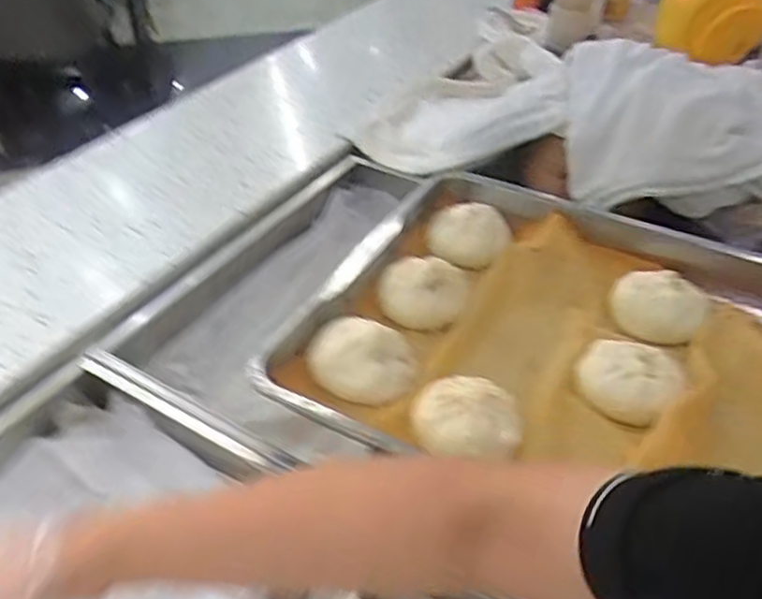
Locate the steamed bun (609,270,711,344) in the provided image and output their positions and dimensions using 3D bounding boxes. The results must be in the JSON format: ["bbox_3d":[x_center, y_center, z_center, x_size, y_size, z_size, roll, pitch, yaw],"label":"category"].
[{"bbox_3d":[0.274,0.005,0.714,0.084,0.035,0.084,0,40,0],"label":"steamed bun"}]

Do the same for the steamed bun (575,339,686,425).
[{"bbox_3d":[0.218,0.068,0.632,0.086,0.032,0.073,3,40,3],"label":"steamed bun"}]

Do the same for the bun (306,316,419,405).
[{"bbox_3d":[-0.015,0.052,0.645,0.096,0.046,0.065,12,41,14],"label":"bun"}]

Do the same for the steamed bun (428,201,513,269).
[{"bbox_3d":[0.099,-0.077,0.803,0.089,0.043,0.074,7,40,8],"label":"steamed bun"}]

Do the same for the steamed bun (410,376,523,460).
[{"bbox_3d":[0.071,0.095,0.597,0.087,0.031,0.069,4,40,4],"label":"steamed bun"}]

